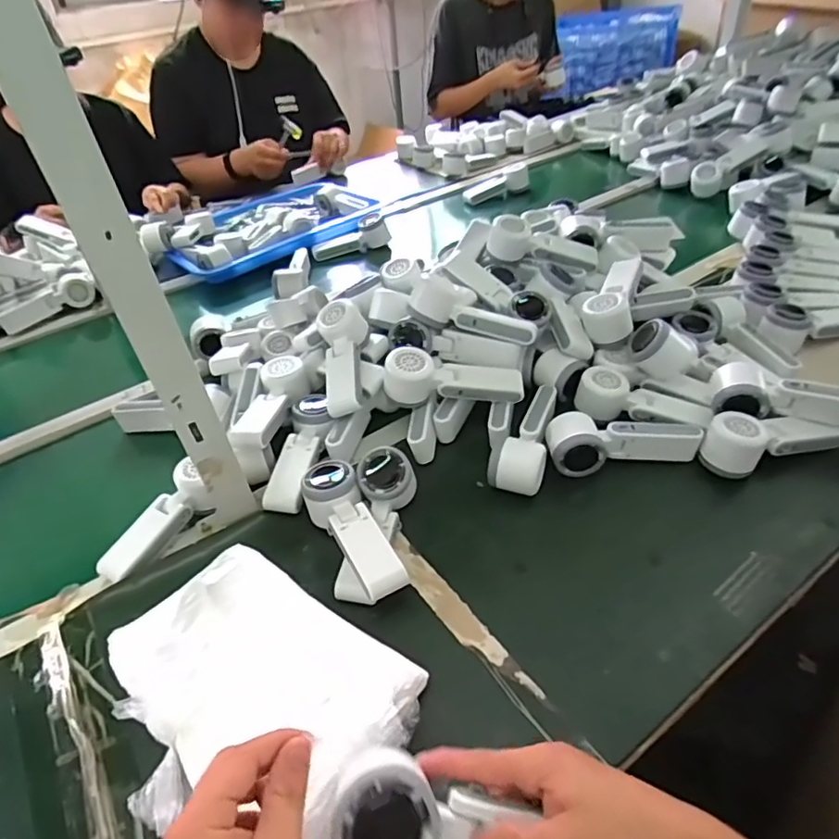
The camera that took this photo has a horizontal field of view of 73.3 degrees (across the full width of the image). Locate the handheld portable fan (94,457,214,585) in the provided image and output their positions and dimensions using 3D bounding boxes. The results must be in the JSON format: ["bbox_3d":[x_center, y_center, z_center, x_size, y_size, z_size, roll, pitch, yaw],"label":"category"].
[{"bbox_3d":[-0.286,0.109,0.613,0.040,0.044,0.135,20,47,27],"label":"handheld portable fan"}]

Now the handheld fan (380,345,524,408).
[{"bbox_3d":[0.040,-0.052,0.685,0.169,0.059,0.045,-2,41,4],"label":"handheld fan"}]

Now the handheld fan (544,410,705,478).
[{"bbox_3d":[0.231,0.022,0.642,0.166,0.050,0.055,-9,41,-4],"label":"handheld fan"}]

